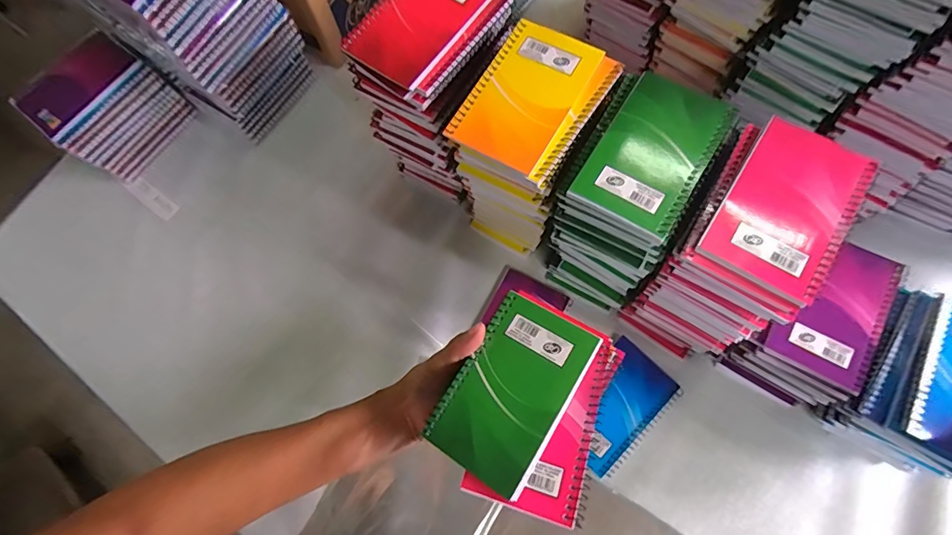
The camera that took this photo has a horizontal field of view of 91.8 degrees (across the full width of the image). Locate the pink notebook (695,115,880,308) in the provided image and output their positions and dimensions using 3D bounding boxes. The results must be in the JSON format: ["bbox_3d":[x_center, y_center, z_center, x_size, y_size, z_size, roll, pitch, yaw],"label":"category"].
[{"bbox_3d":[0.231,-0.047,0.340,0.081,0.009,0.133,33,76,11],"label":"pink notebook"}]

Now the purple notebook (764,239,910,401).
[{"bbox_3d":[0.325,0.036,0.417,0.079,0.017,0.131,29,76,12],"label":"purple notebook"}]

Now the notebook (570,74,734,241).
[{"bbox_3d":[0.140,-0.092,0.365,0.079,0.015,0.130,32,76,10],"label":"notebook"}]

